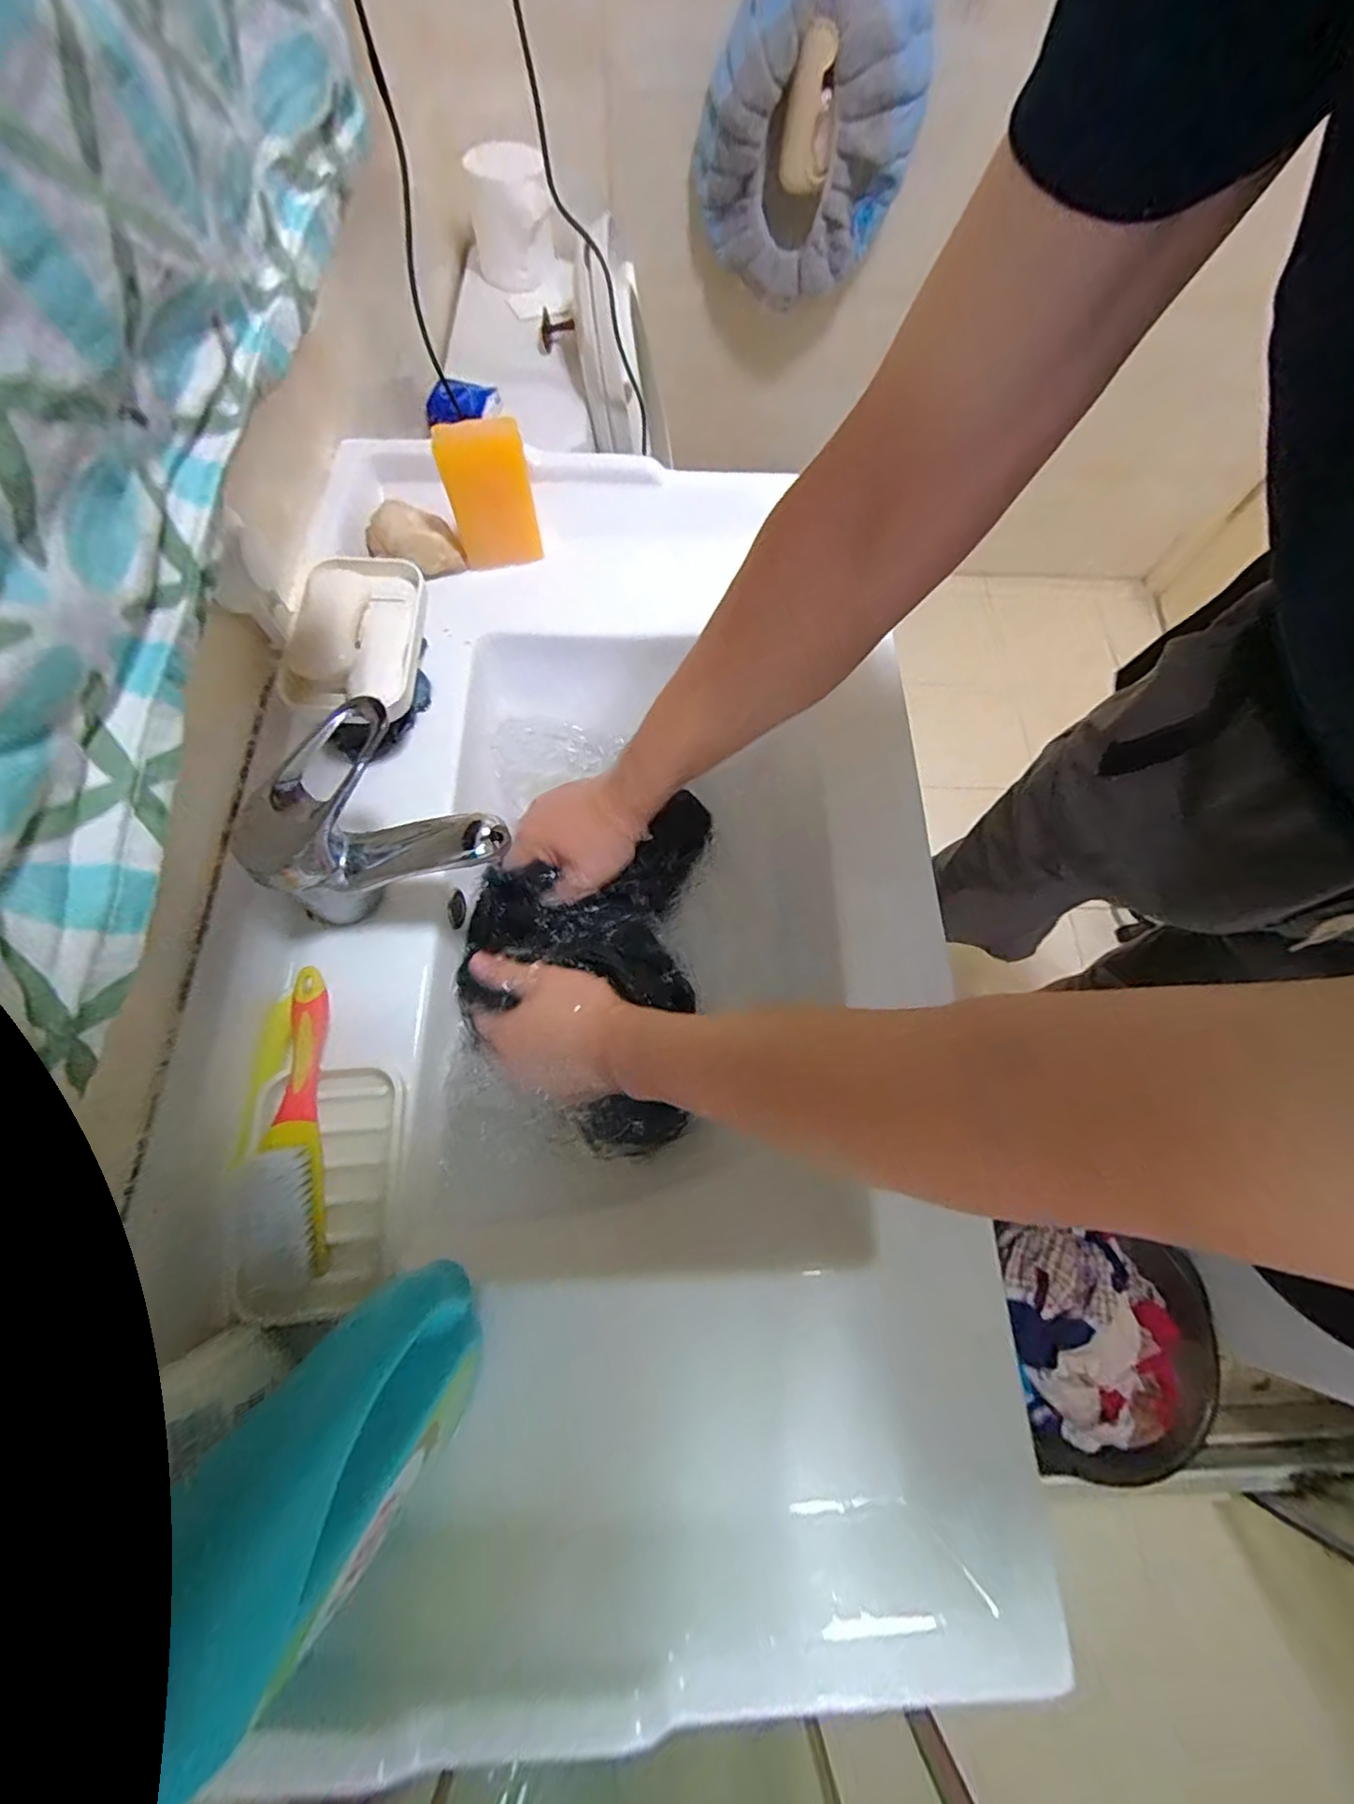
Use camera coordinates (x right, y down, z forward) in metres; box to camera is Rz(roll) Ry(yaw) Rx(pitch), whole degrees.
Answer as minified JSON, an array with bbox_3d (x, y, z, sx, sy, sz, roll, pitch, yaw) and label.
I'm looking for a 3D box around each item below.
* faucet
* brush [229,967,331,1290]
[{"bbox_3d":[-0.174,-0.052,0.372,0.135,0.105,0.091,-8,70,-5],"label":"faucet"},{"bbox_3d":[-0.223,0.127,0.351,0.039,0.037,0.167,-9,70,-5],"label":"brush"}]

